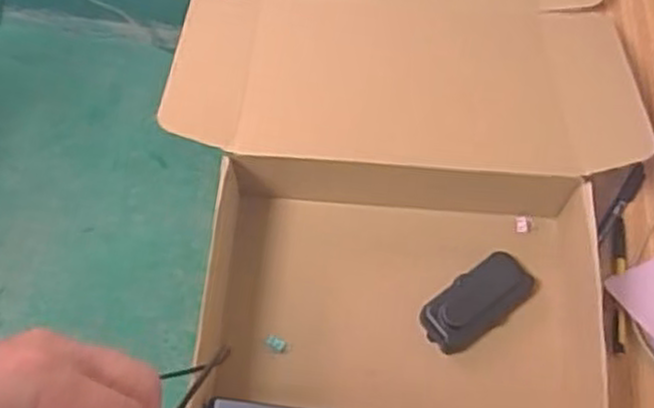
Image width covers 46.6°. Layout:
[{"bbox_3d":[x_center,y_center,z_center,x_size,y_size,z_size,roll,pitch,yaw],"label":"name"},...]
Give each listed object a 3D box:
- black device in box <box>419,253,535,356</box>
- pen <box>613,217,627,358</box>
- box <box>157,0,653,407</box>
[{"bbox_3d":[0.140,0.091,0.706,0.107,0.030,0.056,-31,71,-16],"label":"black device in box"},{"bbox_3d":[0.282,0.075,0.729,0.013,0.009,0.139,10,65,2],"label":"pen"},{"bbox_3d":[0.081,-0.040,0.741,0.459,0.088,0.590,2,65,-2],"label":"box"}]

